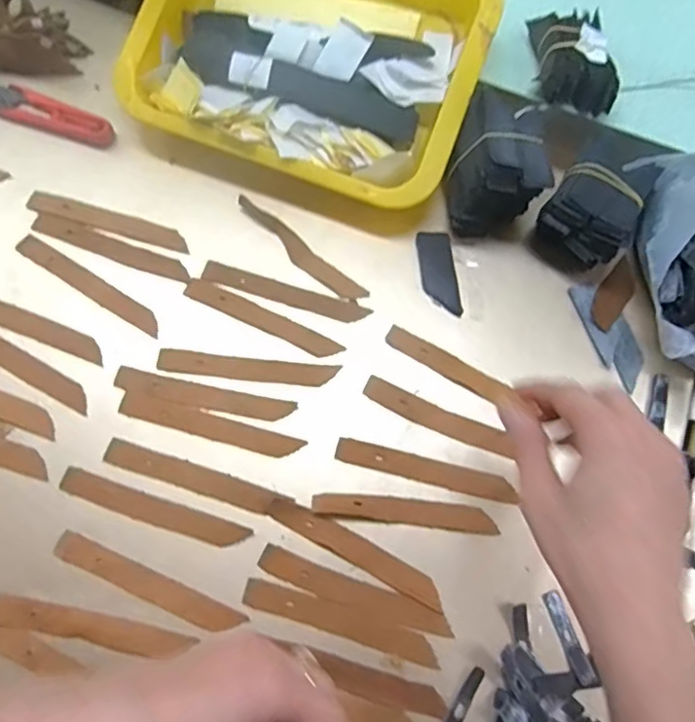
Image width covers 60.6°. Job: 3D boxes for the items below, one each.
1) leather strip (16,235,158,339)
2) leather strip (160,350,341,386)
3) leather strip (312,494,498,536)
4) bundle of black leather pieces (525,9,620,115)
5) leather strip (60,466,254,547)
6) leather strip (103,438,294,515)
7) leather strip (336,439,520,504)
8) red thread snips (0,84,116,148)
[{"bbox_3d":[-0.187,-0.055,0.433,0.122,0.005,0.016,31,72,7],"label":"leather strip"},{"bbox_3d":[-0.069,0.004,0.416,0.123,0.004,0.017,6,70,-1],"label":"leather strip"},{"bbox_3d":[0.038,0.098,0.387,0.117,0.005,0.019,7,70,-1],"label":"leather strip"},{"bbox_3d":[0.177,-0.238,0.469,0.059,0.037,0.088,3,71,-2],"label":"bundle of black leather pieces"},{"bbox_3d":[-0.124,0.096,0.384,0.124,0.004,0.016,18,71,3],"label":"leather strip"},{"bbox_3d":[-0.100,0.077,0.391,0.122,0.005,0.017,17,70,5],"label":"leather strip"},{"bbox_3d":[0.053,0.074,0.399,0.122,0.004,0.015,14,70,1],"label":"leather strip"},{"bbox_3d":[-0.240,-0.196,0.471,0.116,0.007,0.029,19,71,3],"label":"red thread snips"}]

